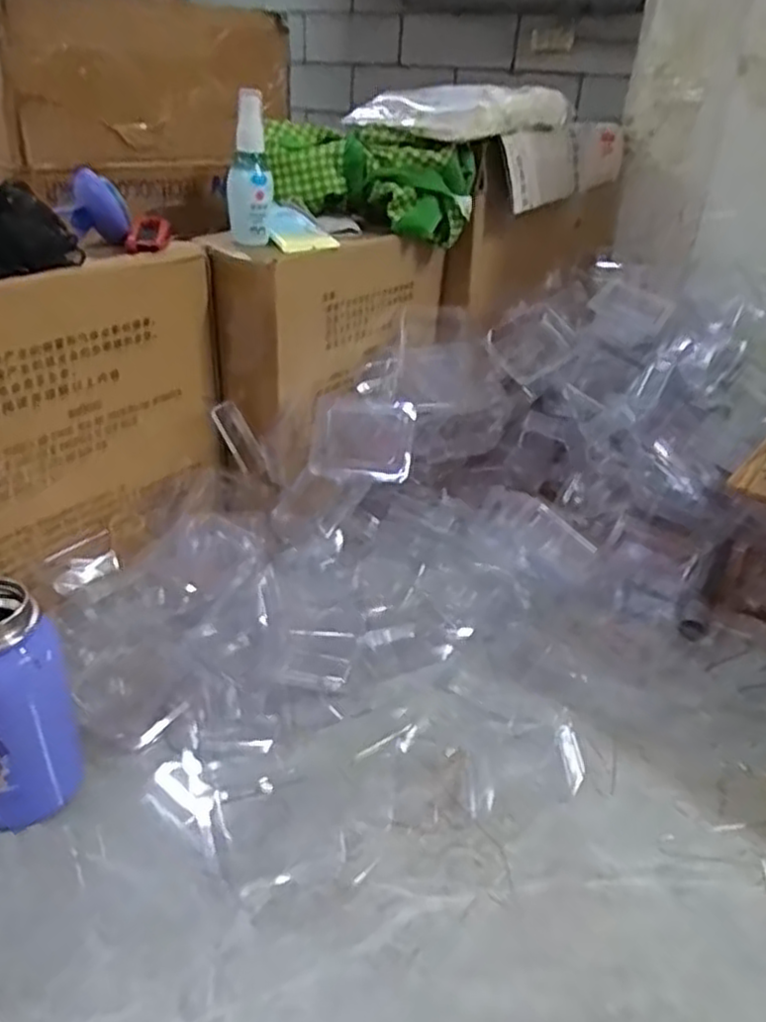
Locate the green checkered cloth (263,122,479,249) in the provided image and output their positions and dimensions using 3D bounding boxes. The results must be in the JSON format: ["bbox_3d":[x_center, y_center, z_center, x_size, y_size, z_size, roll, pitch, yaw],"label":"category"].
[{"bbox_3d":[-0.017,-0.335,0.765,0.214,0.089,0.078,9,30,8],"label":"green checkered cloth"}]

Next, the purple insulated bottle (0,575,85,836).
[{"bbox_3d":[-0.220,0.116,0.440,0.067,0.139,0.065,-3,31,-13],"label":"purple insulated bottle"}]

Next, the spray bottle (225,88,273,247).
[{"bbox_3d":[-0.116,-0.294,0.648,0.037,0.117,0.030,-2,30,-11],"label":"spray bottle"}]

